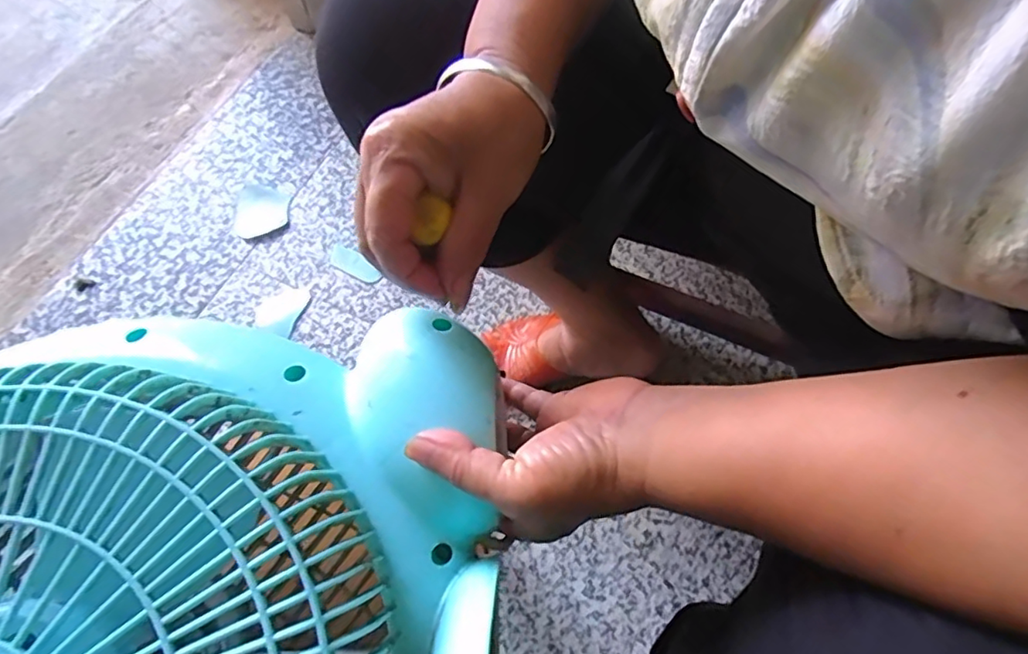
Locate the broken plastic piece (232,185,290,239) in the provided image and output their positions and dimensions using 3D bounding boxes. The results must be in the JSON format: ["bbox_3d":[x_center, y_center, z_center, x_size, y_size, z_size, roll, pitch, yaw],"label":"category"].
[{"bbox_3d":[-0.336,-0.154,0.767,0.068,0.007,0.084,-1,64,1],"label":"broken plastic piece"}]

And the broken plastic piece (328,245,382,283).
[{"bbox_3d":[-0.204,-0.081,0.741,0.078,0.004,0.030,27,67,14],"label":"broken plastic piece"}]

